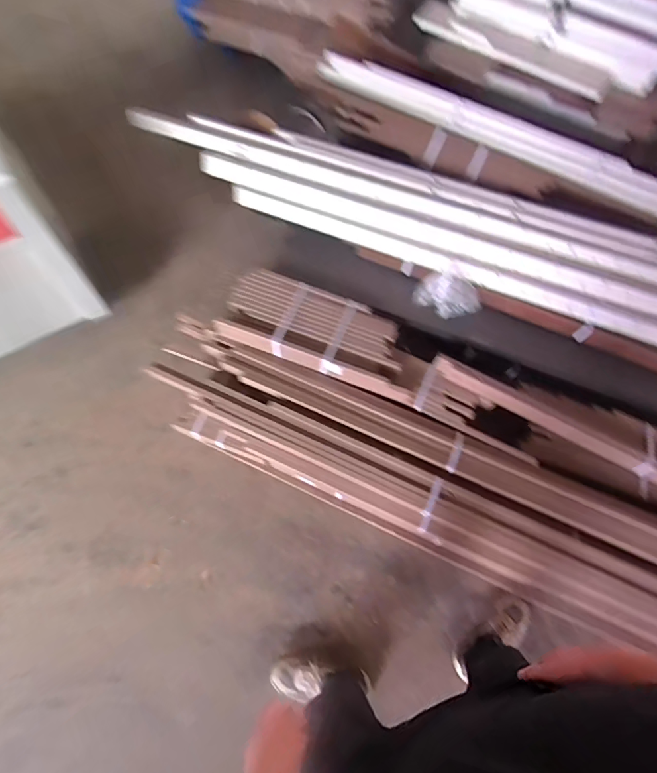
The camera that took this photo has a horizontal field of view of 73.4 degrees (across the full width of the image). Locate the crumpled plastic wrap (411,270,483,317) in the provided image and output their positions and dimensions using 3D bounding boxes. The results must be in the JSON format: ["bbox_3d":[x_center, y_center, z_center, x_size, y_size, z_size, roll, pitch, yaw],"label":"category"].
[{"bbox_3d":[0.402,-0.308,1.475,0.213,0.101,0.123,34,69,11],"label":"crumpled plastic wrap"}]

